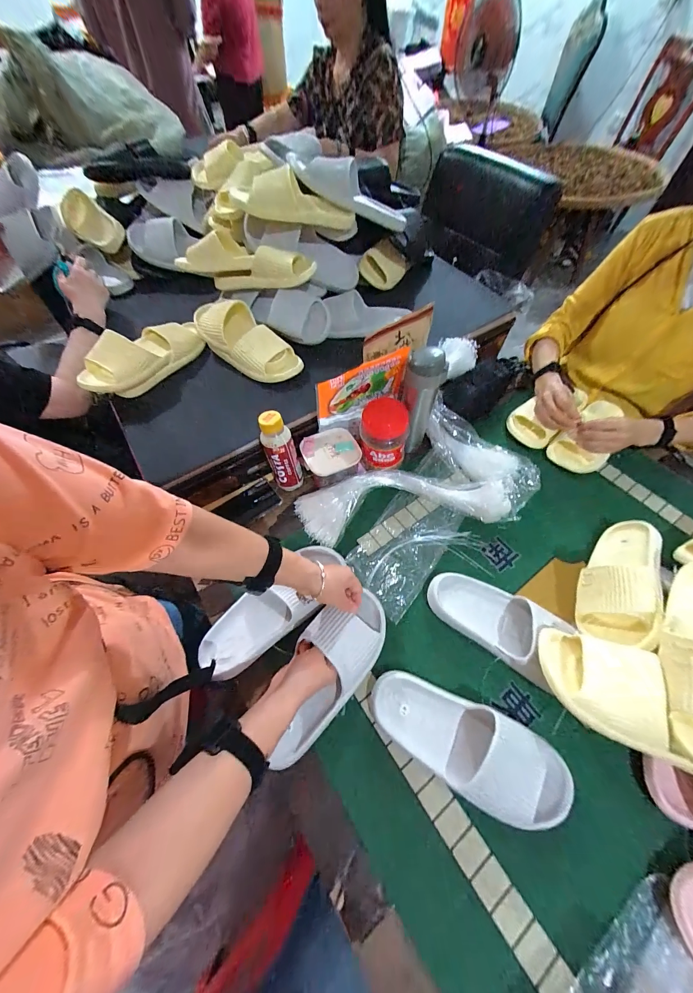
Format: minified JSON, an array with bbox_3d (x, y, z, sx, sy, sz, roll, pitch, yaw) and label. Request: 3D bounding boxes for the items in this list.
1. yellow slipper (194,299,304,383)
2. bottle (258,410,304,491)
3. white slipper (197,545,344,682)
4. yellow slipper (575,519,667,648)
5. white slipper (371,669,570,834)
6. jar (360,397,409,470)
[{"bbox_3d":[-0.224,-0.342,0.696,0.267,0.086,0.106,39,68,21],"label":"yellow slipper"},{"bbox_3d":[-0.127,-0.083,0.613,0.055,0.170,0.055,-19,62,-10],"label":"bottle"},{"bbox_3d":[-0.112,0.171,0.505,0.259,0.055,0.102,-38,66,-18],"label":"white slipper"},{"bbox_3d":[0.433,0.115,0.506,0.055,0.100,0.240,51,58,-15],"label":"yellow slipper"},{"bbox_3d":[0.158,0.328,0.417,0.263,0.052,0.105,22,63,13],"label":"white slipper"},{"bbox_3d":[0.072,-0.121,0.626,0.093,0.115,0.086,7,60,5],"label":"jar"}]

